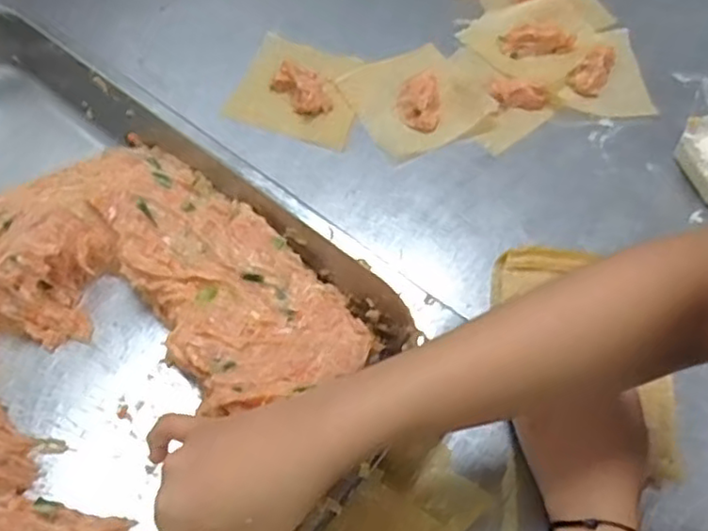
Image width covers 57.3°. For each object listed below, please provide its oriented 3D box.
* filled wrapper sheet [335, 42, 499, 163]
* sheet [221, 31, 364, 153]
[{"bbox_3d":[0.058,-0.158,0.596,0.114,0.019,0.114,-23,64,-15],"label":"filled wrapper sheet"},{"bbox_3d":[-0.048,-0.168,0.601,0.113,0.014,0.111,18,61,7],"label":"sheet"}]

